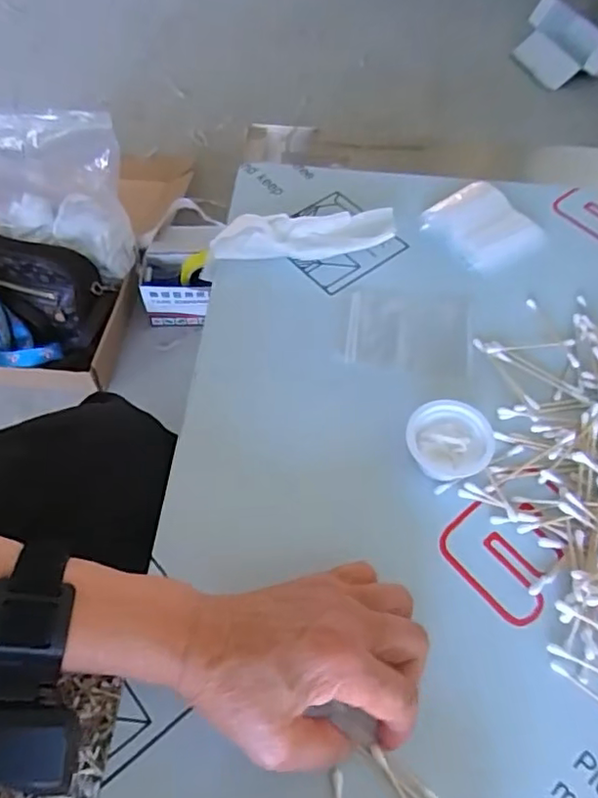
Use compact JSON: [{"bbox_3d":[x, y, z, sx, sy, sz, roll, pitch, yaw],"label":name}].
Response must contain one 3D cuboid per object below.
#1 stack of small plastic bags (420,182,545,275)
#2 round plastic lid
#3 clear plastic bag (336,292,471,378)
[{"bbox_3d":[0.160,-0.148,0.507,0.082,0.013,0.086,-32,64,-20],"label":"stack of small plastic bags"},{"bbox_3d":[0.098,0.026,0.381,0.054,0.013,0.049,-7,72,7],"label":"round plastic lid"},{"bbox_3d":[0.084,-0.052,0.451,0.095,0.005,0.074,7,59,6],"label":"clear plastic bag"}]

